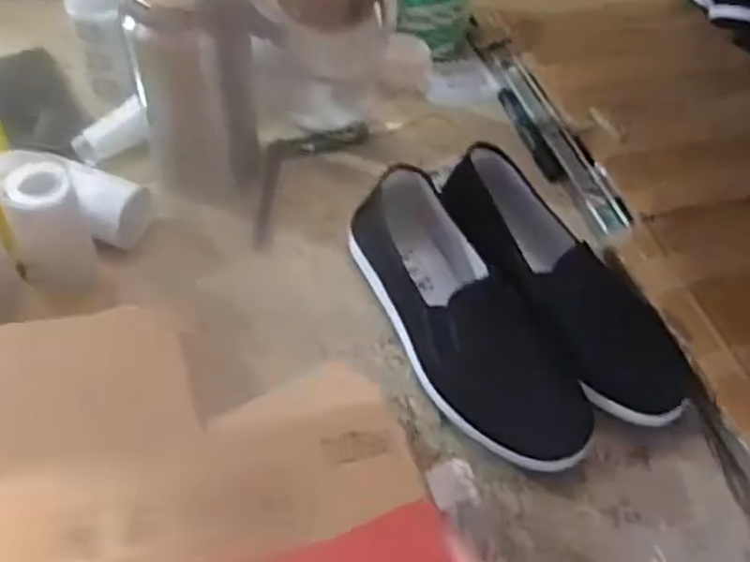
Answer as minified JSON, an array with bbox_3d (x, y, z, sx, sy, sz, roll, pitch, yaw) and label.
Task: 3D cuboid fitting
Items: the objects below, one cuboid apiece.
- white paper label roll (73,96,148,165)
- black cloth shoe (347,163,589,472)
[{"bbox_3d":[-0.240,-0.135,0.656,0.074,0.024,0.028,-35,61,-3],"label":"white paper label roll"},{"bbox_3d":[0.069,0.033,0.556,0.088,0.102,0.244,-25,59,-23],"label":"black cloth shoe"}]

